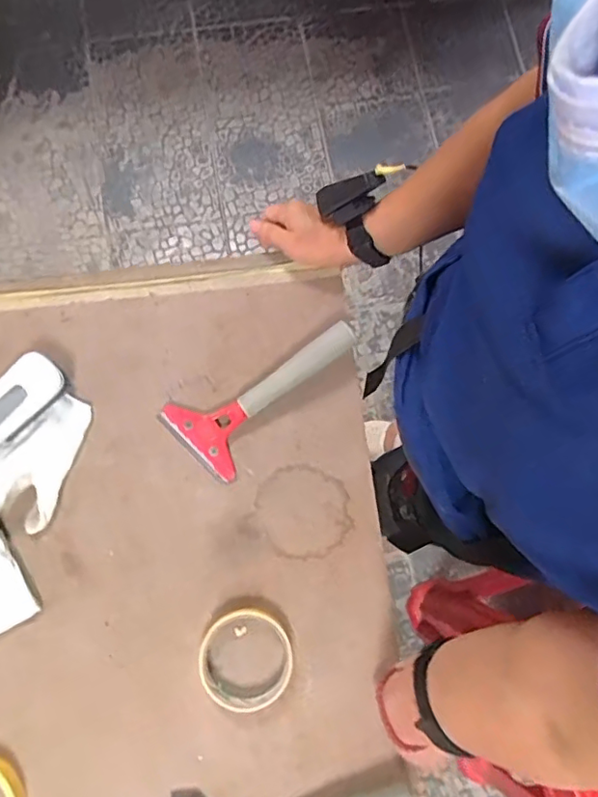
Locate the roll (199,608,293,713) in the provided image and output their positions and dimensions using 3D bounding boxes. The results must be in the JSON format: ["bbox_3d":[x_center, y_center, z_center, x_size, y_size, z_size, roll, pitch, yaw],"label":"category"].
[{"bbox_3d":[-0.050,0.242,0.525,0.084,0.018,0.085,0,78,-1],"label":"roll"}]

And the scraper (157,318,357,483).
[{"bbox_3d":[-0.036,-0.014,0.581,0.206,0.021,0.093,-40,82,-9],"label":"scraper"}]

